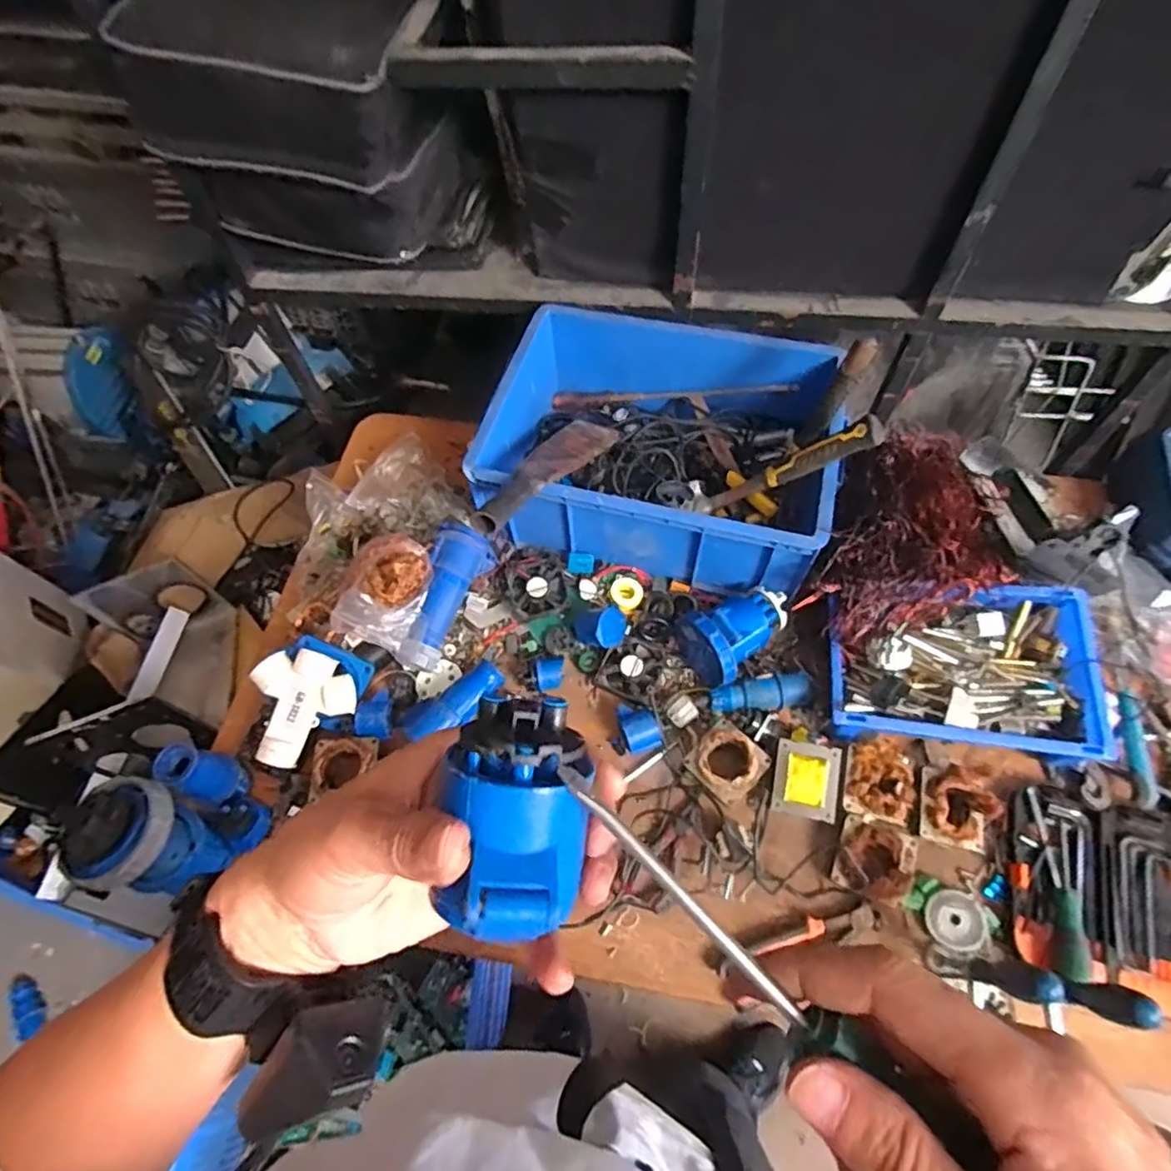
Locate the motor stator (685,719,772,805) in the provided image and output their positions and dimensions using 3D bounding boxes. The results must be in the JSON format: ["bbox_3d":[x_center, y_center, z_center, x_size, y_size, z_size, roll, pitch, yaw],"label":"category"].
[{"bbox_3d":[0.176,0.221,0.798,0.079,0.046,0.080,-41,67,-19],"label":"motor stator"}]

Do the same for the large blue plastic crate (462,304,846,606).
[{"bbox_3d":[0.106,-0.206,0.961,0.460,0.181,0.380,11,61,8],"label":"large blue plastic crate"}]

